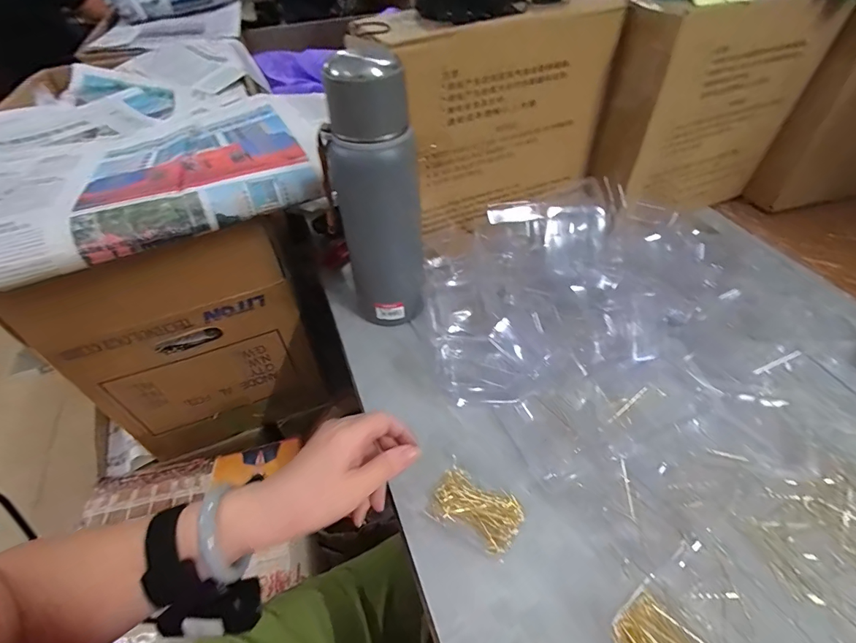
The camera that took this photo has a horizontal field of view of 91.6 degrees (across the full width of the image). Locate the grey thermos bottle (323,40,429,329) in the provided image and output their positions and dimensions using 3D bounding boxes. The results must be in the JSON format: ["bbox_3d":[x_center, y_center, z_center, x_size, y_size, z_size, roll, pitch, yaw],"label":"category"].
[{"bbox_3d":[-0.048,-0.106,0.418,0.074,0.274,0.063,-27,51,-21],"label":"grey thermos bottle"}]

